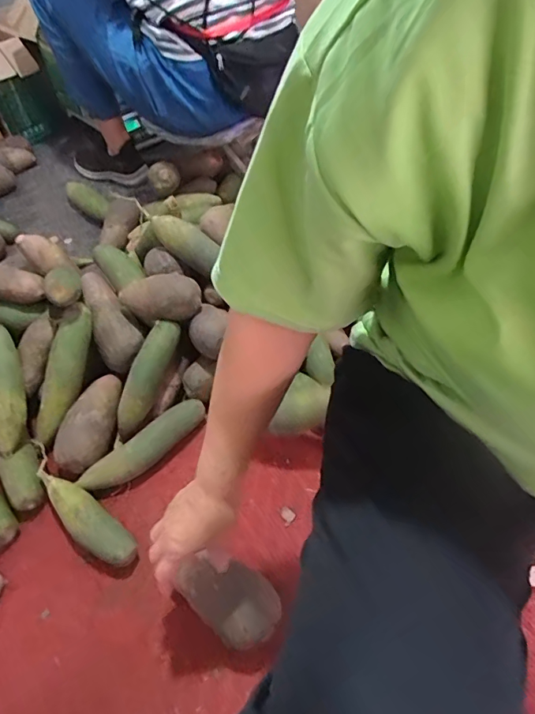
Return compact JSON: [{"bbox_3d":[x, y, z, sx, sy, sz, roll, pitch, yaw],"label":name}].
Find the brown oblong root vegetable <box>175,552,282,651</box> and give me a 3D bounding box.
[{"bbox_3d":[-0.048,0.282,0.538,0.123,0.056,0.074,32,59,26],"label":"brown oblong root vegetable"}]

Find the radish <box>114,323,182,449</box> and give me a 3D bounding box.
[{"bbox_3d":[-0.198,0.040,0.714,0.044,0.055,0.207,21,86,19],"label":"radish"}]

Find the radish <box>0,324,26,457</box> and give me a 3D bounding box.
[{"bbox_3d":[-0.404,0.044,0.697,0.052,0.054,0.204,-12,84,-6],"label":"radish"}]

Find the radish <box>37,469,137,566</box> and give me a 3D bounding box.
[{"bbox_3d":[-0.257,0.227,0.637,0.191,0.063,0.050,30,59,25],"label":"radish"}]

